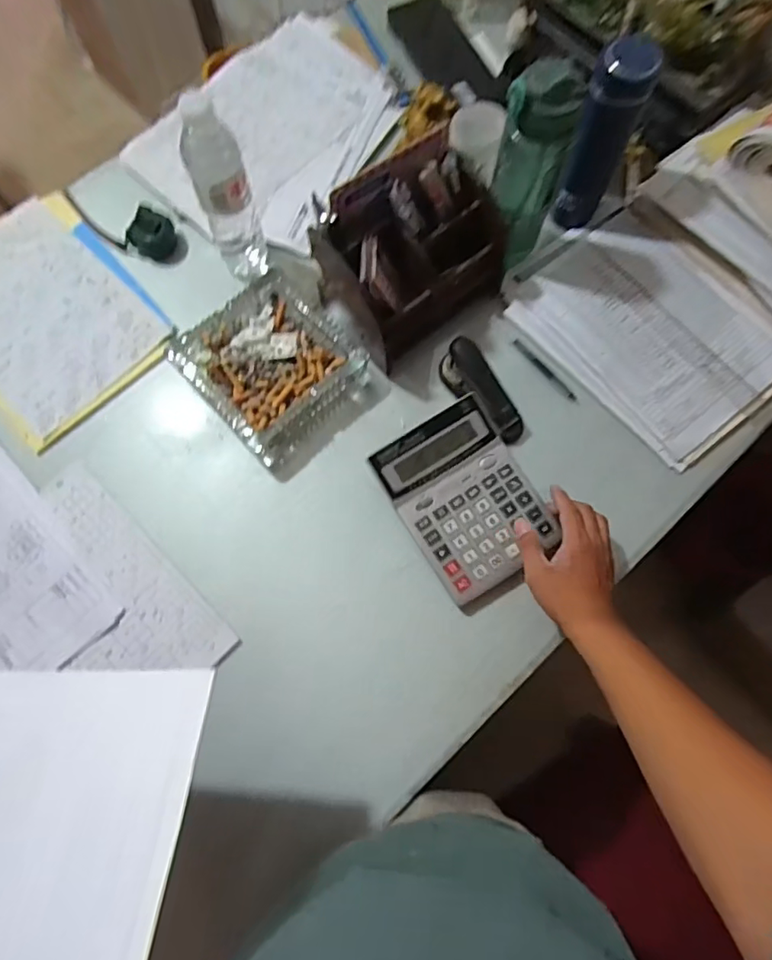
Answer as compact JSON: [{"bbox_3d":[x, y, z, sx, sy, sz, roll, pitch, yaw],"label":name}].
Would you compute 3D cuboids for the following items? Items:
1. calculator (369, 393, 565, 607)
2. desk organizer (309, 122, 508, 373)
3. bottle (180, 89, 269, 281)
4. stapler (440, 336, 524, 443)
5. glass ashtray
[{"bbox_3d":[0.093,0.018,0.620,0.148,0.031,0.192,-31,77,-10],"label":"calculator"},{"bbox_3d":[0.033,-0.261,0.639,0.204,0.169,0.136,-37,78,-10],"label":"desk organizer"},{"bbox_3d":[-0.182,-0.321,0.639,0.056,0.225,0.053,0,75,0],"label":"bottle"},{"bbox_3d":[0.116,-0.106,0.663,0.044,0.050,0.133,-33,77,-9],"label":"stapler"},{"bbox_3d":[-0.140,-0.141,0.679,0.194,0.046,0.176,43,79,10],"label":"glass ashtray"}]

